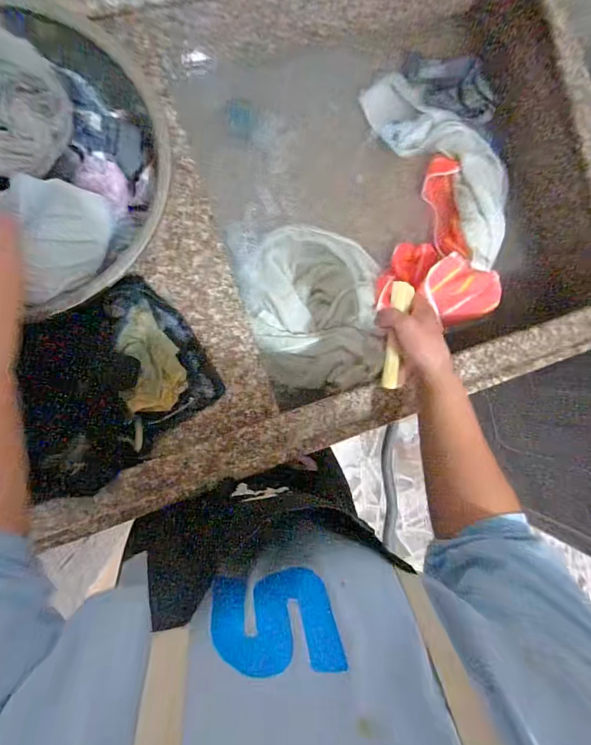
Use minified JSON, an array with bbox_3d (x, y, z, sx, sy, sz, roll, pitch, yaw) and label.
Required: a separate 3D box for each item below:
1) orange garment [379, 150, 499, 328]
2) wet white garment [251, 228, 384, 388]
[{"bbox_3d":[0.255,-0.231,0.643,0.156,0.116,0.281,15,89,-10],"label":"orange garment"},{"bbox_3d":[0.039,-0.112,0.646,0.214,0.061,0.265,-2,92,-10],"label":"wet white garment"}]

